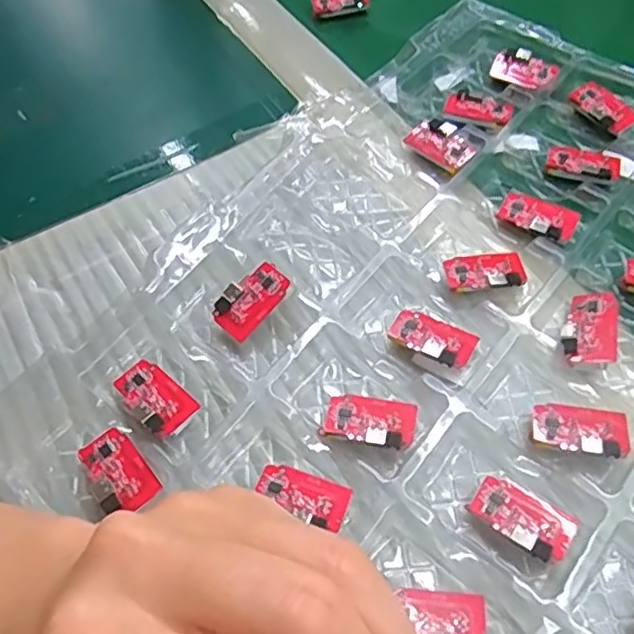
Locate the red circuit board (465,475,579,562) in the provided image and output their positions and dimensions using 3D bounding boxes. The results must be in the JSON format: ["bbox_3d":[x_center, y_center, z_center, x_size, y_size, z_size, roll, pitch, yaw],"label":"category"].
[{"bbox_3d":[0.076,0.073,0.241,0.036,0.004,0.023,31,53,24],"label":"red circuit board"}]

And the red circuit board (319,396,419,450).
[{"bbox_3d":[0.021,0.042,0.266,0.037,0.011,0.022,7,59,8],"label":"red circuit board"}]

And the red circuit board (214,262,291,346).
[{"bbox_3d":[-0.029,-0.008,0.294,0.036,0.004,0.021,-43,82,-10],"label":"red circuit board"}]

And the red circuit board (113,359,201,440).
[{"bbox_3d":[-0.068,0.033,0.274,0.035,0.004,0.021,40,60,22],"label":"red circuit board"}]

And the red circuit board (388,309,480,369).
[{"bbox_3d":[0.050,0.010,0.283,0.035,0.010,0.020,26,63,19],"label":"red circuit board"}]

